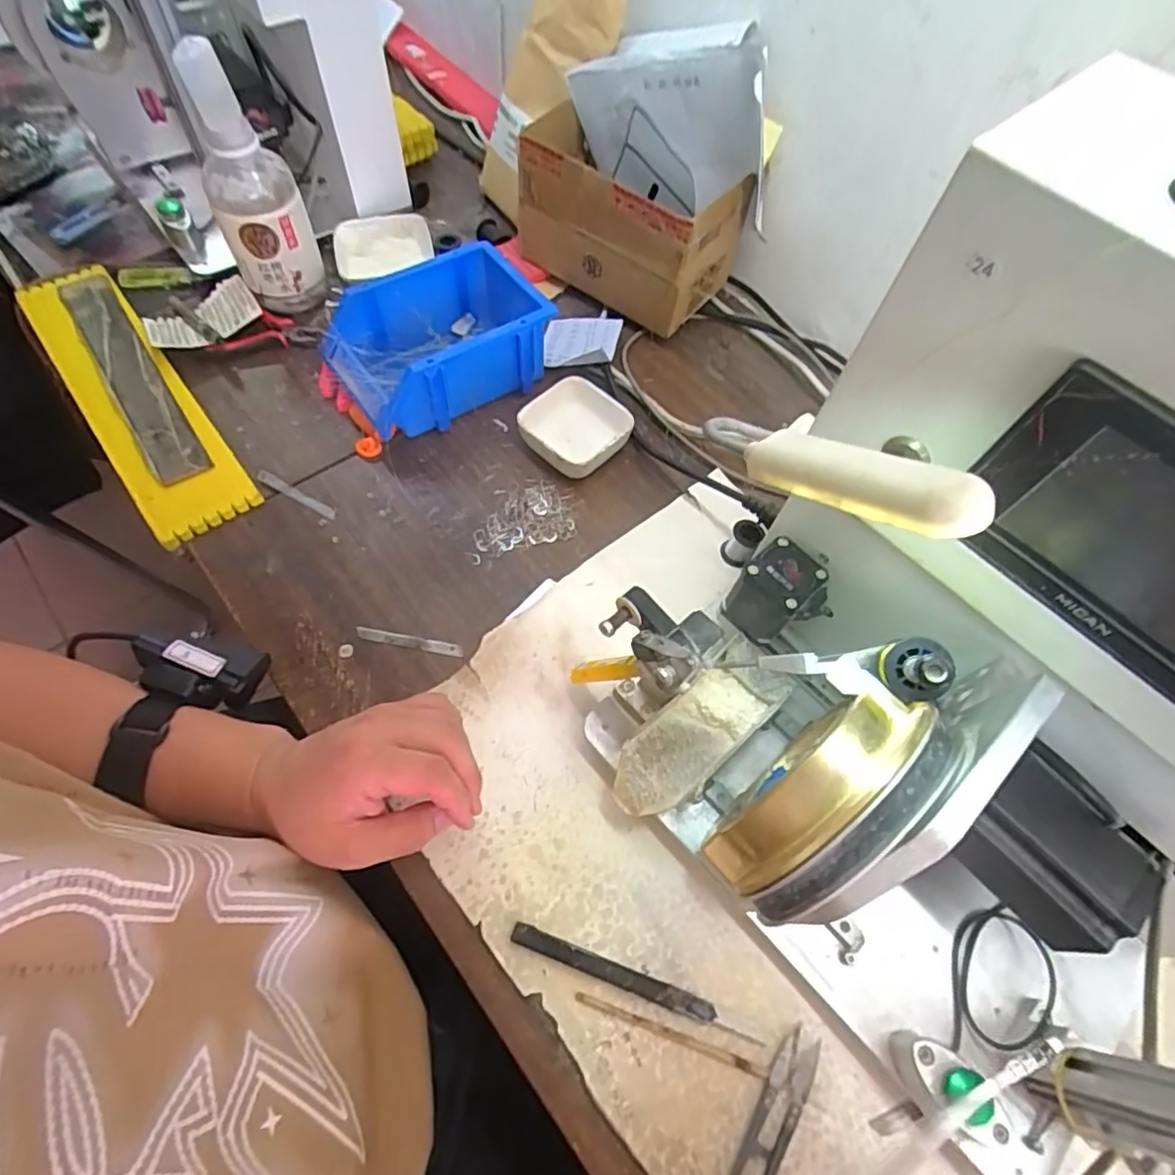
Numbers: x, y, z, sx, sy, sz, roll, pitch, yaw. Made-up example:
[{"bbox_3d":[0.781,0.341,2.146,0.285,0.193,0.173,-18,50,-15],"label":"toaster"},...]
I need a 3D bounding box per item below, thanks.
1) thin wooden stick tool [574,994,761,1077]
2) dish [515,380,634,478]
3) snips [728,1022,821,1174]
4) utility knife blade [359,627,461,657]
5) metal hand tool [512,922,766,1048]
[{"bbox_3d":[0.048,0.263,0.365,0.113,0.004,0.007,19,62,5],"label":"thin wooden stick tool"},{"bbox_3d":[-0.012,-0.143,0.557,0.088,0.031,0.081,35,65,13],"label":"dish"},{"bbox_3d":[0.101,0.301,0.344,0.022,0.006,0.101,32,64,12],"label":"snips"},{"bbox_3d":[-0.134,0.041,0.469,0.079,0.004,0.009,11,72,-1],"label":"utility knife blade"},{"bbox_3d":[0.027,0.236,0.369,0.153,0.008,0.014,19,62,6],"label":"metal hand tool"}]

